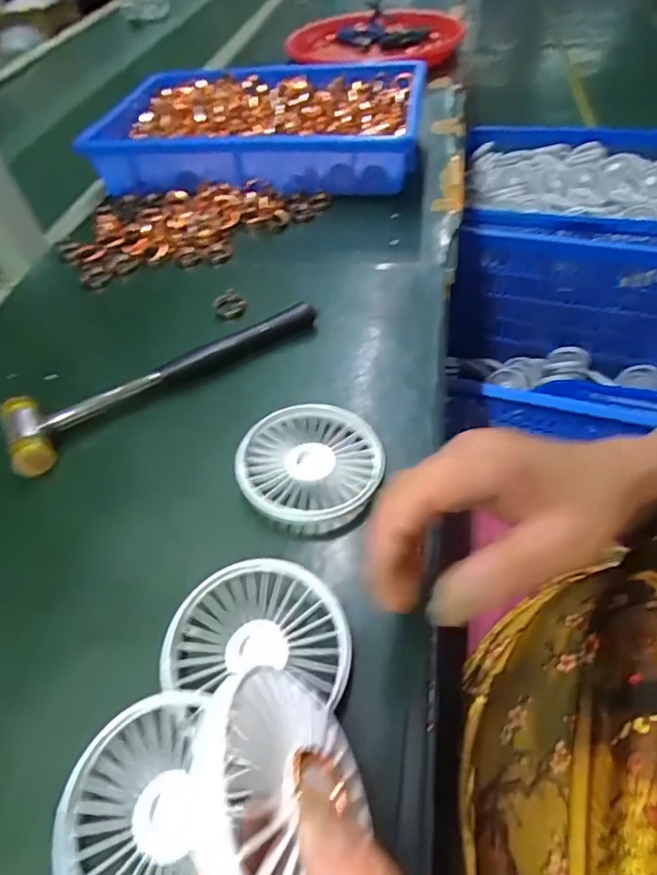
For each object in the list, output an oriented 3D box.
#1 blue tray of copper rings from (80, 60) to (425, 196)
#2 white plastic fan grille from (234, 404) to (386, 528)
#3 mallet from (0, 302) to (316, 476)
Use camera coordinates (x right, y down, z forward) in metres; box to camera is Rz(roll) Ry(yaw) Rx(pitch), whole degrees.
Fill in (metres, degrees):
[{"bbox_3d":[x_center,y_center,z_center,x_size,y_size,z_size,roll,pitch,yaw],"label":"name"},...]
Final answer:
[{"bbox_3d":[-0.074,-0.364,0.601,0.357,0.062,0.240,0,52,7],"label":"blue tray of copper rings"},{"bbox_3d":[-0.012,0.016,0.325,0.087,0.016,0.088,14,55,17],"label":"white plastic fan grille"},{"bbox_3d":[-0.120,-0.052,0.387,0.237,0.021,0.056,-31,55,-17],"label":"mallet"}]

